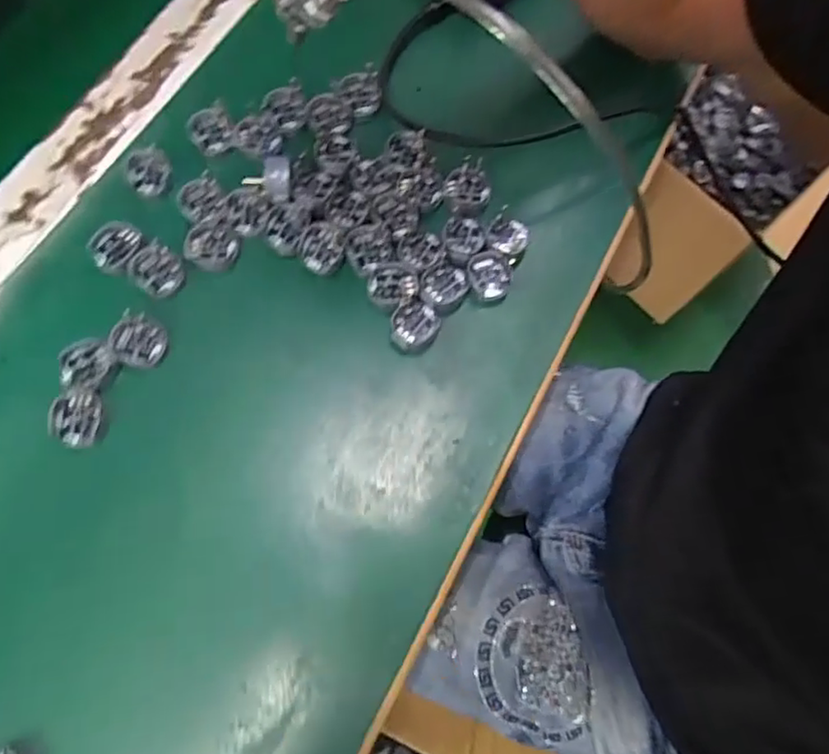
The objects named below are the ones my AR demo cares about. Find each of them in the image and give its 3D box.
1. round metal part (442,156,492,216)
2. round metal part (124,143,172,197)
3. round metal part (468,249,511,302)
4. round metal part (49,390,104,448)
[{"bbox_3d":[0.032,-0.116,0.385,0.028,0.013,0.033,9,70,-1],"label":"round metal part"},{"bbox_3d":[-0.158,-0.123,0.374,0.025,0.011,0.030,-30,75,-13],"label":"round metal part"},{"bbox_3d":[0.044,-0.059,0.370,0.025,0.009,0.027,1,70,-3],"label":"round metal part"},{"bbox_3d":[-0.176,0.021,0.330,0.024,0.008,0.029,10,70,0],"label":"round metal part"}]

